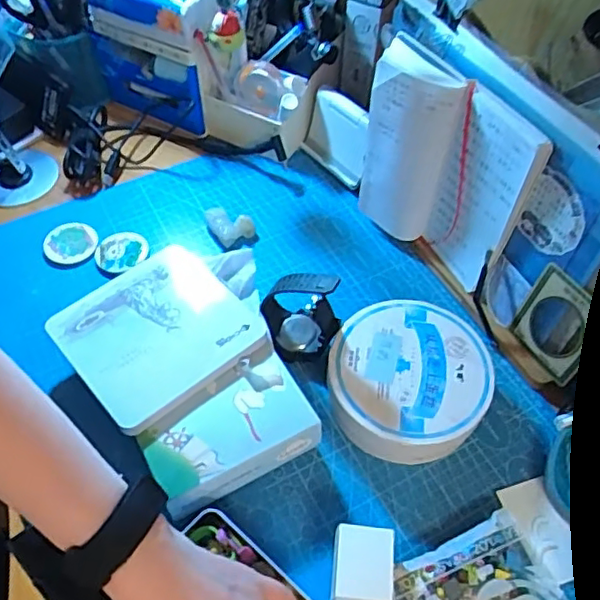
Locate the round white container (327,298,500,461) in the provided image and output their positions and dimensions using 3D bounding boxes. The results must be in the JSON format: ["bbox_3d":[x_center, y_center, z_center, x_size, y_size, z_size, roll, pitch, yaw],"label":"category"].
[{"bbox_3d":[0.096,0.072,0.541,0.134,0.054,0.135,0,54,-1],"label":"round white container"}]

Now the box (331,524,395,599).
[{"bbox_3d":[0.046,0.201,0.452,0.044,0.041,0.052,5,54,3],"label":"box"}]

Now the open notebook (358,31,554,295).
[{"bbox_3d":[0.128,-0.115,0.586,0.050,0.202,0.180,-29,59,-20],"label":"open notebook"}]

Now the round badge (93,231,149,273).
[{"bbox_3d":[-0.195,-0.053,0.657,0.052,0.009,0.055,-1,59,1],"label":"round badge"}]

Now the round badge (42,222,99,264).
[{"bbox_3d":[-0.251,-0.062,0.664,0.057,0.009,0.052,0,54,-1],"label":"round badge"}]

